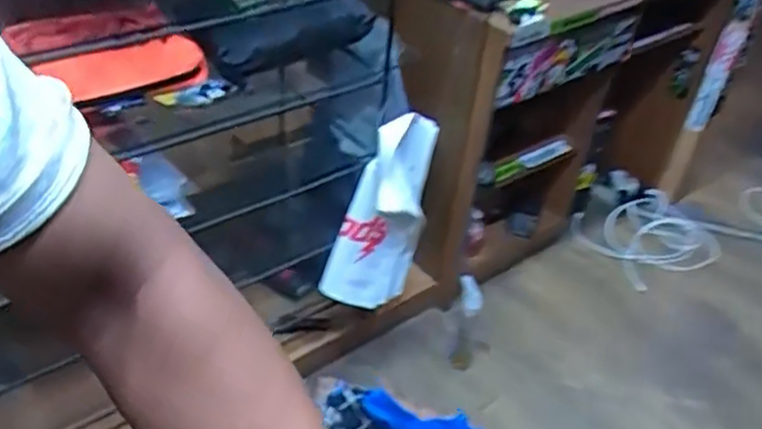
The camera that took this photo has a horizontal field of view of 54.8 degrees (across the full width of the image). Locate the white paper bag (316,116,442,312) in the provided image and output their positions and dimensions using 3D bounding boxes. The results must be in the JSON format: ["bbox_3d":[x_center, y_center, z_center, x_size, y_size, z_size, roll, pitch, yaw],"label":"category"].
[{"bbox_3d":[0.010,0.004,1.443,0.133,0.410,0.148,26,17,23],"label":"white paper bag"}]

